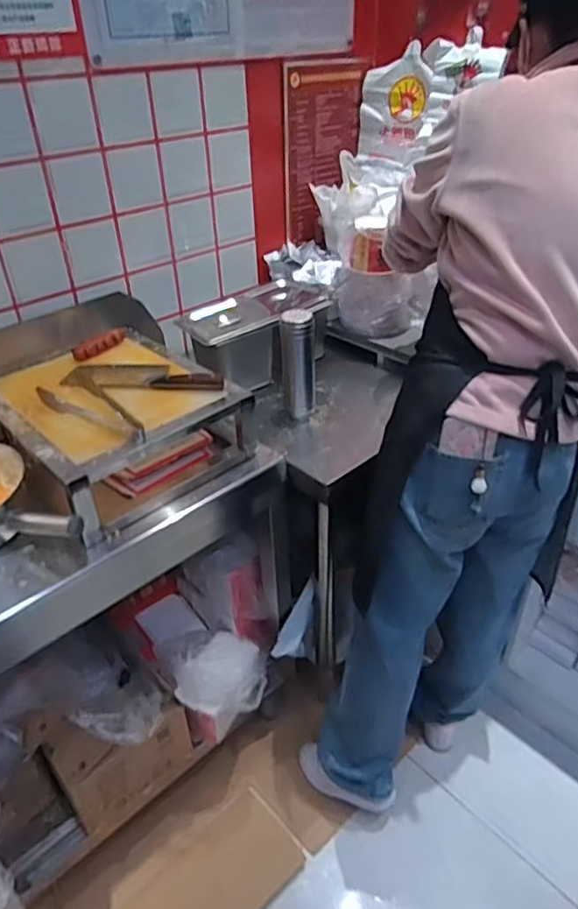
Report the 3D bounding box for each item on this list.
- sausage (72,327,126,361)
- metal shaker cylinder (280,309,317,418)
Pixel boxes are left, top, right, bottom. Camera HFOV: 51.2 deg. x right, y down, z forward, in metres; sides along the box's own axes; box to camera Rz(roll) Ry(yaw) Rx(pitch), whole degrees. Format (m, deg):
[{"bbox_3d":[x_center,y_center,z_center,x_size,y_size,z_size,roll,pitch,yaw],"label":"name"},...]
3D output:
[{"bbox_3d":[-0.363,-0.212,1.159,0.029,0.028,0.110,26,44,33],"label":"sausage"},{"bbox_3d":[0.017,-0.173,1.149,0.057,0.195,0.059,-14,38,-16],"label":"metal shaker cylinder"}]

